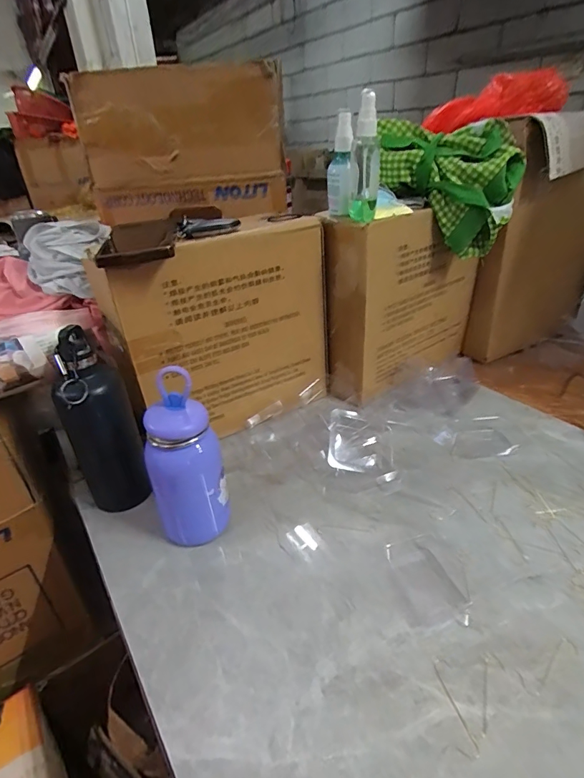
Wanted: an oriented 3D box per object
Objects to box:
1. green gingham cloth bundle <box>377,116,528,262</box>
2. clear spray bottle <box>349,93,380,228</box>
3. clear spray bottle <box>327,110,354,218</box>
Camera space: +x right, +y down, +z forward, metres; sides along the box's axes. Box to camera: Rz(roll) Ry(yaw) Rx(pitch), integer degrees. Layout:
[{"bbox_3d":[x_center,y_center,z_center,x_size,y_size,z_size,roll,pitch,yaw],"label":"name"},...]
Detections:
[{"bbox_3d":[0.206,-0.281,0.594,0.200,0.154,0.095,7,33,15],"label":"green gingham cloth bundle"},{"bbox_3d":[0.090,-0.276,0.511,0.032,0.133,0.042,3,32,10],"label":"clear spray bottle"},{"bbox_3d":[0.062,-0.286,0.539,0.031,0.115,0.040,0,32,5],"label":"clear spray bottle"}]

